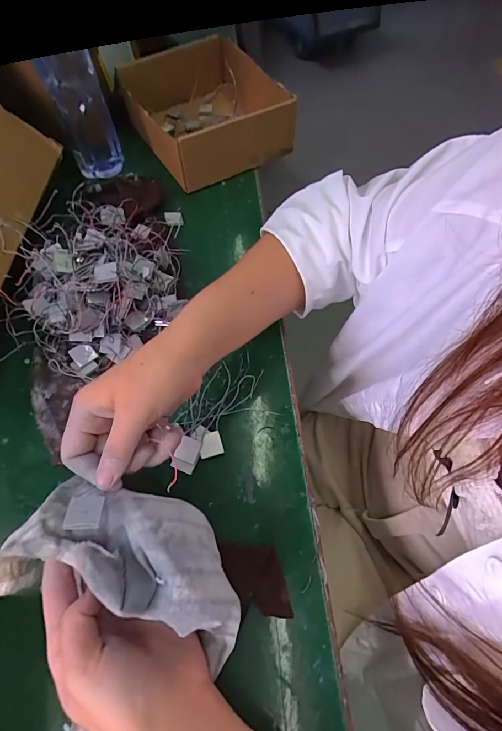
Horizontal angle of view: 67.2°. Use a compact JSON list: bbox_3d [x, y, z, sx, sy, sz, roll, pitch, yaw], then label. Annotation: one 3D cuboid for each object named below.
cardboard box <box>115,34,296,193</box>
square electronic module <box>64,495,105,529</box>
[{"bbox_3d":[-0.066,-0.353,0.509,0.176,0.076,0.238,-25,64,-10],"label":"cardboard box"},{"bbox_3d":[-0.099,0.087,0.226,0.019,0.004,0.021,5,36,-13],"label":"square electronic module"}]

